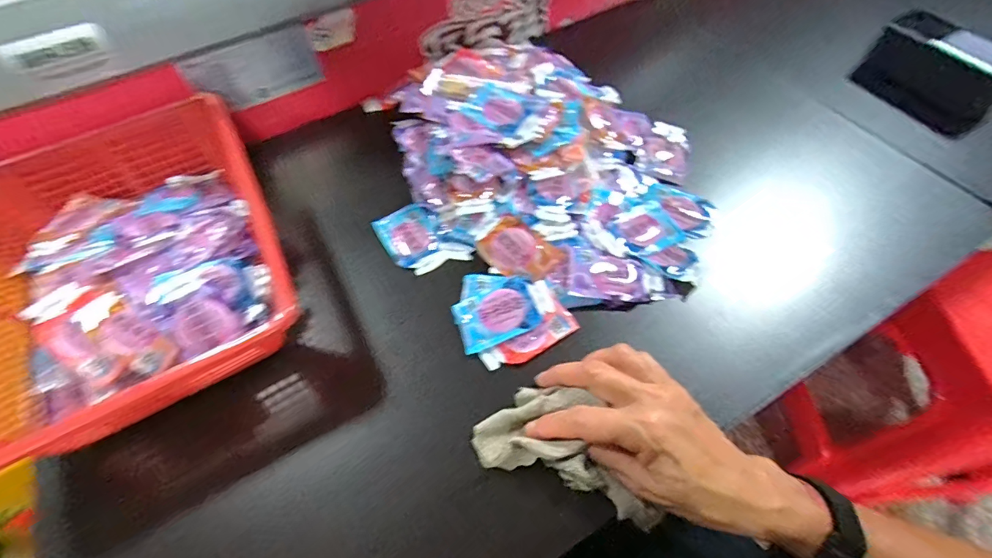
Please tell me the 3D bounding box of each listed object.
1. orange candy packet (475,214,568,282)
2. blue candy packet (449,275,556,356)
[{"bbox_3d":[0.021,-0.024,0.385,0.070,0.011,0.047,36,81,12],"label":"orange candy packet"},{"bbox_3d":[0.006,0.024,0.359,0.078,0.012,0.049,-19,58,-12],"label":"blue candy packet"}]

